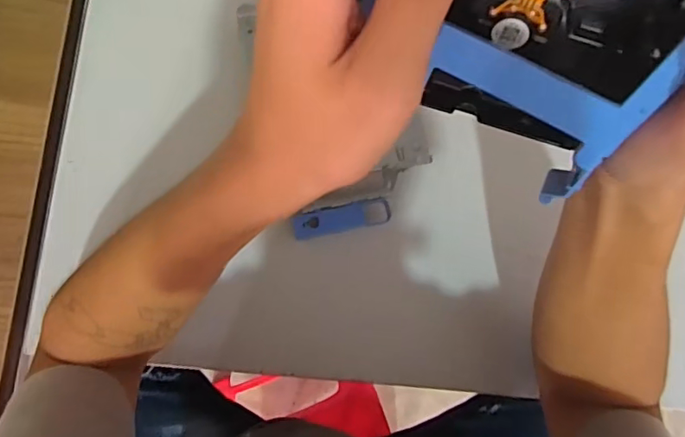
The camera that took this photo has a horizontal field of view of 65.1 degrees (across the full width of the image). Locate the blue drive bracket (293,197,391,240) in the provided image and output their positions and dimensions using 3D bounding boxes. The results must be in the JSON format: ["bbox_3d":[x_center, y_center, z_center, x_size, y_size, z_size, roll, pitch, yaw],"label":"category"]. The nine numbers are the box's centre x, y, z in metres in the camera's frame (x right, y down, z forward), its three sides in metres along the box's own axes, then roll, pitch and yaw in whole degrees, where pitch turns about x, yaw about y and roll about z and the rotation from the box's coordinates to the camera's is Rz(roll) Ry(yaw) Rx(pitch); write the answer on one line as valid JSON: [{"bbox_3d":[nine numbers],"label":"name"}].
[{"bbox_3d":[0.000,0.000,0.437,0.080,0.005,0.022,-11,85,-8],"label":"blue drive bracket"}]

